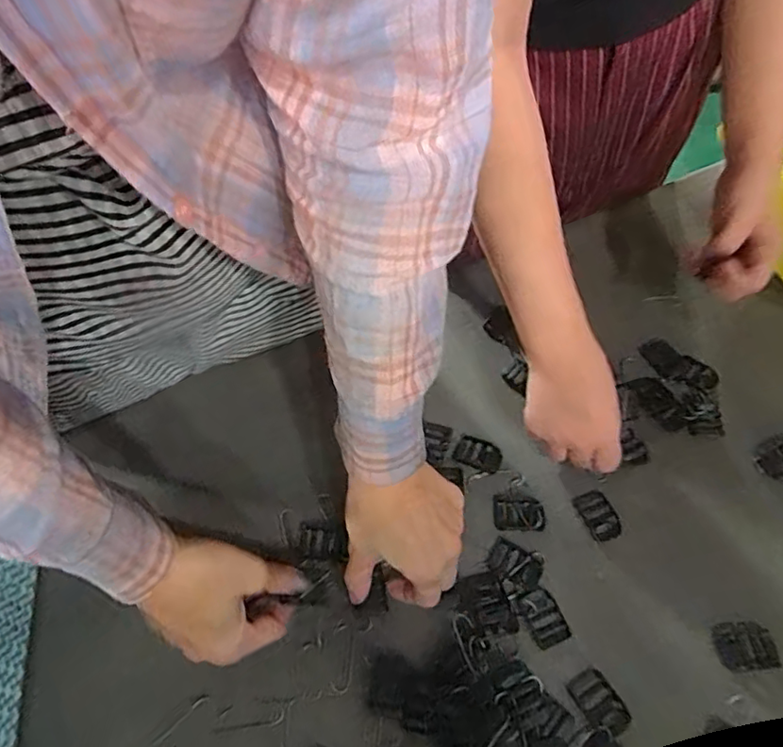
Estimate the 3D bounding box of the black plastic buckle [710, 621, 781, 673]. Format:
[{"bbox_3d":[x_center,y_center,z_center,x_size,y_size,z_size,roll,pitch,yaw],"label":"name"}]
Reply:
[{"bbox_3d":[0.246,0.189,0.408,0.039,0.004,0.032,-5,57,0],"label":"black plastic buckle"}]

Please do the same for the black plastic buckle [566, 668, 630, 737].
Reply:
[{"bbox_3d":[0.140,0.224,0.399,0.026,0.010,0.040,-28,59,-14],"label":"black plastic buckle"}]

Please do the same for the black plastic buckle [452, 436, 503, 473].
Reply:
[{"bbox_3d":[0.074,0.068,0.498,0.040,0.004,0.025,23,61,18],"label":"black plastic buckle"}]

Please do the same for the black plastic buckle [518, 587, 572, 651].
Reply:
[{"bbox_3d":[0.110,0.176,0.426,0.026,0.004,0.039,-20,58,-9],"label":"black plastic buckle"}]

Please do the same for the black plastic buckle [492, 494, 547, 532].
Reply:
[{"bbox_3d":[0.102,0.110,0.468,0.040,0.004,0.030,1,57,4],"label":"black plastic buckle"}]

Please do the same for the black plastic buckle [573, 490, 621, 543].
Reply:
[{"bbox_3d":[0.163,0.112,0.466,0.023,0.008,0.040,-21,58,-10],"label":"black plastic buckle"}]

